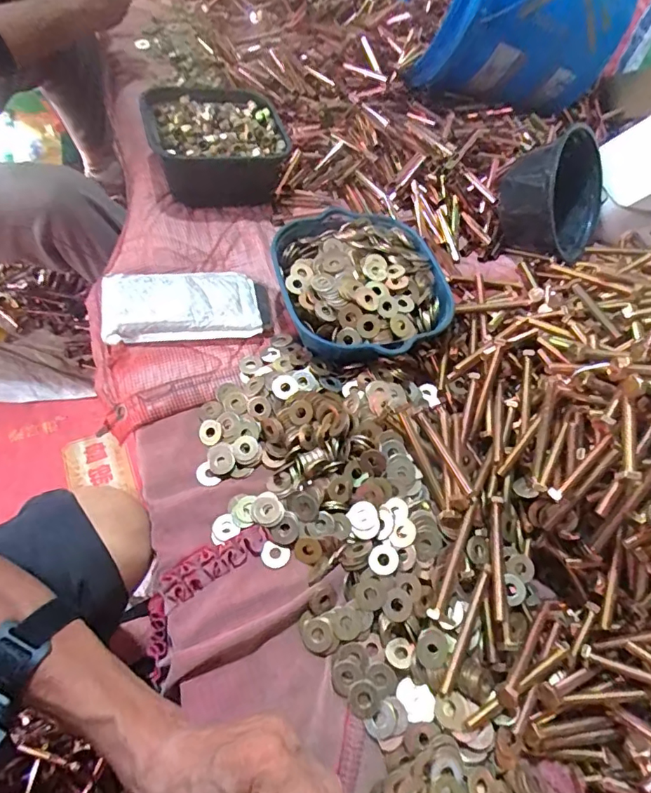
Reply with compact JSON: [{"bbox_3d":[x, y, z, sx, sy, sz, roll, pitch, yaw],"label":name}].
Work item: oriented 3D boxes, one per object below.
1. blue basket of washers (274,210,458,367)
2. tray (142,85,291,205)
[{"bbox_3d":[0.043,-0.128,0.550,0.182,0.061,0.199,4,58,-7],"label":"blue basket of washers"},{"bbox_3d":[-0.138,-0.335,0.651,0.168,0.087,0.160,-14,62,-17],"label":"tray"}]

